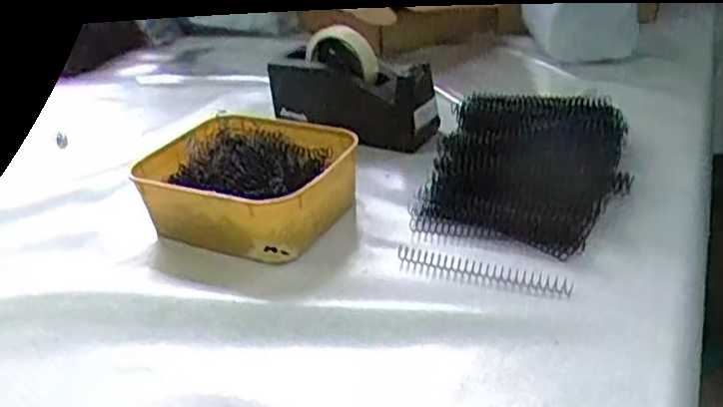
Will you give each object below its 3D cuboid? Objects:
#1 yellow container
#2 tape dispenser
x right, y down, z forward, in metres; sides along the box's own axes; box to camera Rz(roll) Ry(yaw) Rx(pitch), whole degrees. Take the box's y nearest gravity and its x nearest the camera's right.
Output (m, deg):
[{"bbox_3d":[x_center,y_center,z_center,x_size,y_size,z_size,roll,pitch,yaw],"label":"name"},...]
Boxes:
[{"bbox_3d":[-0.104,-0.020,0.658,0.186,0.072,0.156,11,34,29],"label":"yellow container"},{"bbox_3d":[-0.007,-0.140,0.790,0.207,0.119,0.074,13,35,32],"label":"tape dispenser"}]

